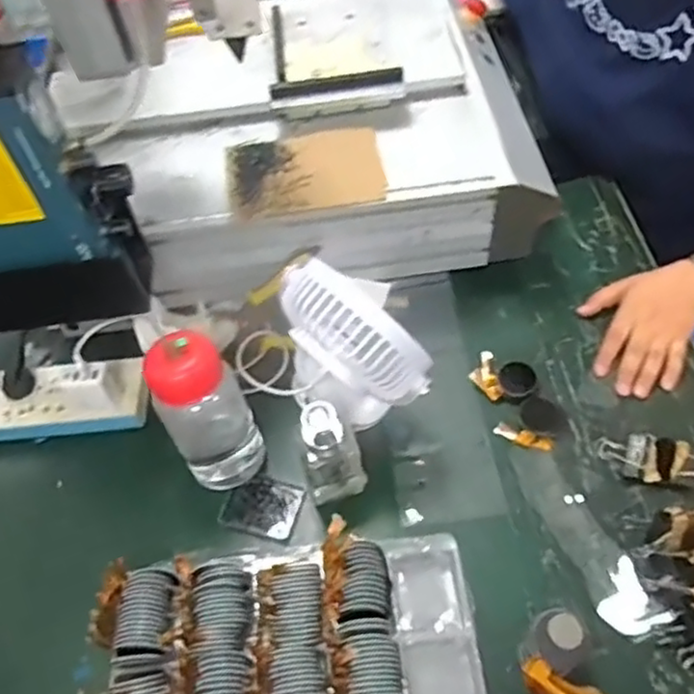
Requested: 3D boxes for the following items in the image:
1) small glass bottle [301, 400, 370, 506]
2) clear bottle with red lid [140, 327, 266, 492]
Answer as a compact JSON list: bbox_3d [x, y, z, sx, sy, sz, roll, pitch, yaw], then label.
[{"bbox_3d":[-0.014,0.098,0.626,0.060,0.113,0.042,-14,53,-6],"label":"small glass bottle"},{"bbox_3d":[-0.128,0.065,0.632,0.077,0.178,0.062,-22,55,-12],"label":"clear bottle with red lid"}]

